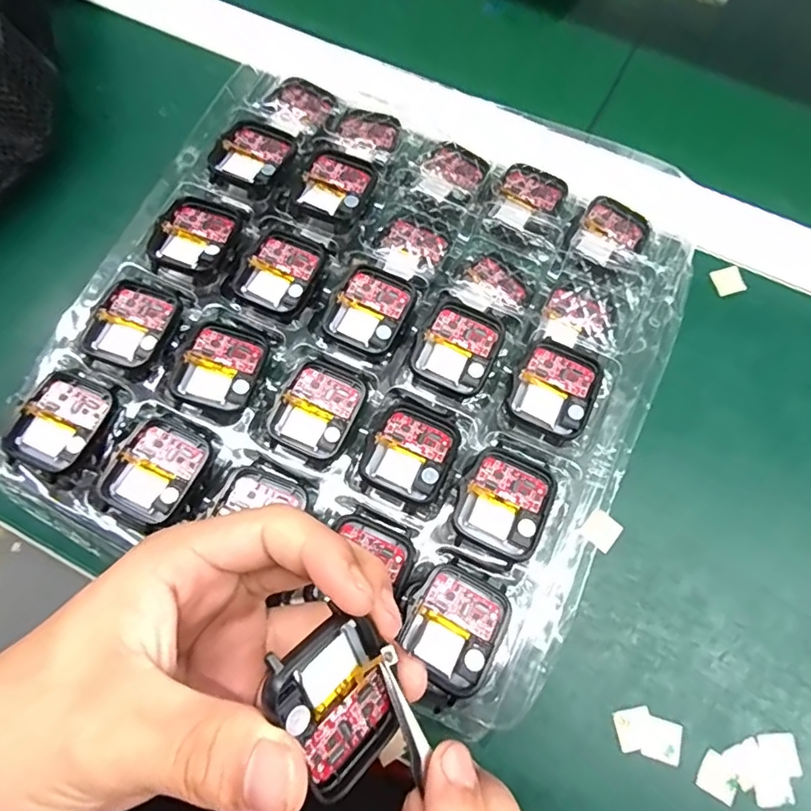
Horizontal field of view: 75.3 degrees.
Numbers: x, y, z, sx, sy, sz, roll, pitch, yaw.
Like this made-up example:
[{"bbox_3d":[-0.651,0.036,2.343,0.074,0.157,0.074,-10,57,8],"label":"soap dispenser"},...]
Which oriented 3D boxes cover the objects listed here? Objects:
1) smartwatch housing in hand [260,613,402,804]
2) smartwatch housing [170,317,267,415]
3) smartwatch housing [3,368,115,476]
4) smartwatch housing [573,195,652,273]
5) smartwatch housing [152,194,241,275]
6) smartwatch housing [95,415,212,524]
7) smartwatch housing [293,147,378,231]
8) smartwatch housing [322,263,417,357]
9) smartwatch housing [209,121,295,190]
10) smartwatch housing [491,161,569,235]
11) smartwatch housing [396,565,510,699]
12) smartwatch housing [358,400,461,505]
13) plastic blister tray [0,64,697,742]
[{"bbox_3d":[-0.018,0.083,0.149,0.034,0.006,0.044,-32,108,-36],"label":"smartwatch housing in hand"},{"bbox_3d":[-0.087,-0.019,0.248,0.036,0.005,0.042,17,73,6],"label":"smartwatch housing"},{"bbox_3d":[-0.155,0.008,0.238,0.036,0.005,0.045,28,75,9],"label":"smartwatch housing"},{"bbox_3d":[0.108,-0.089,0.277,0.034,0.007,0.039,33,75,10],"label":"smartwatch housing"},{"bbox_3d":[-0.106,-0.087,0.268,0.036,0.006,0.041,19,73,6],"label":"smartwatch housing"},{"bbox_3d":[-0.111,0.029,0.234,0.036,0.008,0.043,24,74,8],"label":"smartwatch housing"},{"bbox_3d":[-0.037,-0.115,0.279,0.037,0.011,0.047,21,74,7],"label":"smartwatch housing"},{"bbox_3d":[-0.016,-0.049,0.260,0.037,0.004,0.043,28,75,9],"label":"smartwatch housing"},{"bbox_3d":[-0.081,-0.138,0.285,0.037,0.006,0.043,22,74,7],"label":"smartwatch housing"},{"bbox_3d":[0.068,-0.113,0.289,0.034,0.008,0.036,24,74,8],"label":"smartwatch housing"},{"bbox_3d":[0.019,0.088,0.211,0.039,0.005,0.042,29,75,9],"label":"smartwatch housing"},{"bbox_3d":[0.003,0.021,0.238,0.037,0.007,0.041,25,74,8],"label":"smartwatch housing"},{"bbox_3d":[-0.014,-0.039,0.267,0.264,0.031,0.284,23,74,8],"label":"plastic blister tray"}]

